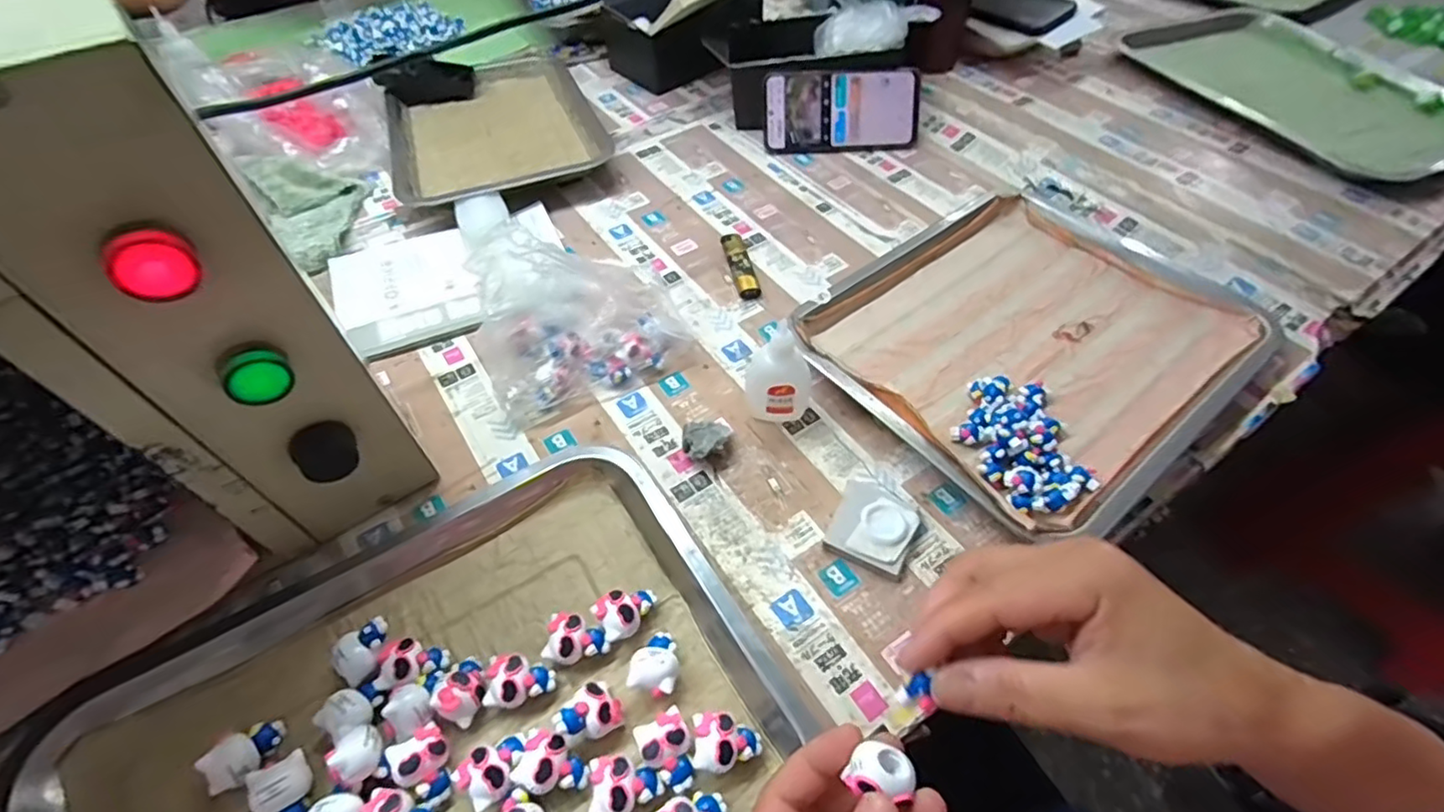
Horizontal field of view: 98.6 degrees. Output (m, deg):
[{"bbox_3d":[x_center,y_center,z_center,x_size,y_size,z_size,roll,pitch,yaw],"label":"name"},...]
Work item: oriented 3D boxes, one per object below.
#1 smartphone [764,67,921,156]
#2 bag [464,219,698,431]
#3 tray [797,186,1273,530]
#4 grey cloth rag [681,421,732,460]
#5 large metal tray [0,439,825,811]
[{"bbox_3d":[0.129,-0.319,0.672,0.164,0.082,0.008,-4,21,1],"label":"smartphone"},{"bbox_3d":[-0.112,-0.076,0.468,0.149,0.092,0.103,-23,56,-17],"label":"bag"},{"bbox_3d":[0.240,-0.057,0.493,0.312,0.030,0.268,-34,59,-23],"label":"tray"},{"bbox_3d":[-0.009,0.023,0.439,0.038,0.016,0.028,-20,55,-15],"label":"grey cloth rag"},{"bbox_3d":[-0.154,0.175,0.310,0.348,0.021,0.271,-27,57,-20],"label":"large metal tray"}]

